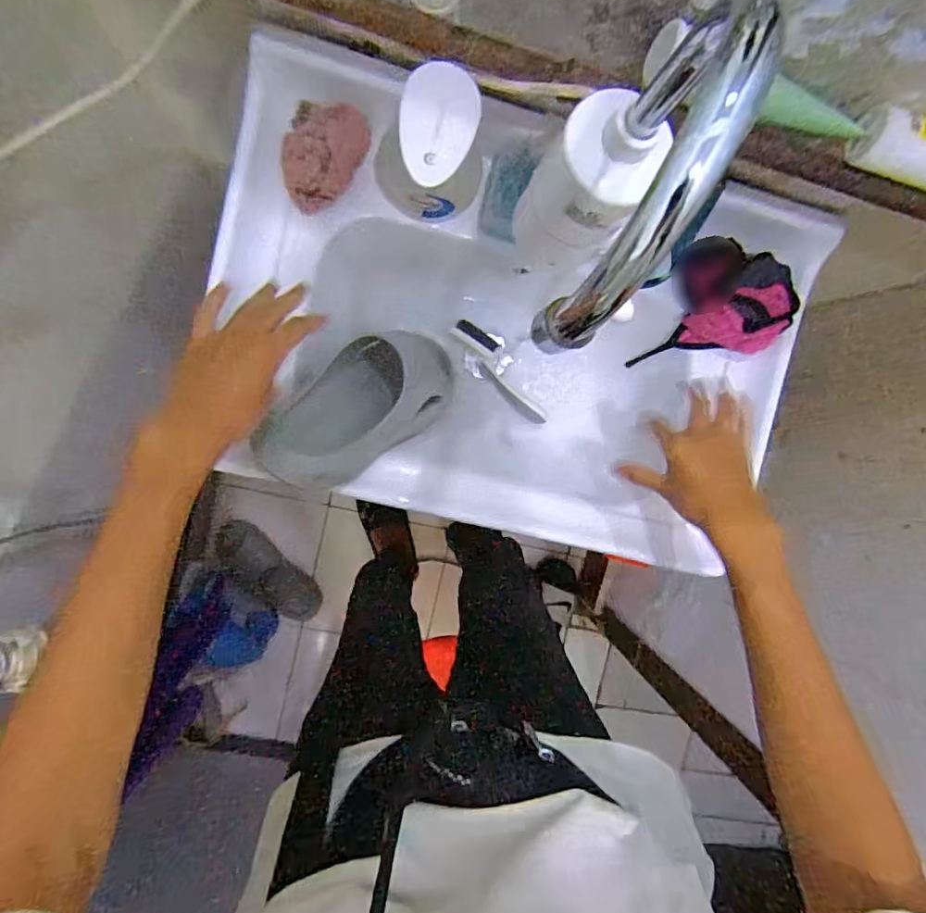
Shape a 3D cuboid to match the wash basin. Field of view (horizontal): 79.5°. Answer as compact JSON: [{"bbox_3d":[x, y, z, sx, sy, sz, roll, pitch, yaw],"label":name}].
[{"bbox_3d":[0.048,-0.130,0.632,0.582,0.182,0.395,11,94,-8],"label":"wash basin"}]

